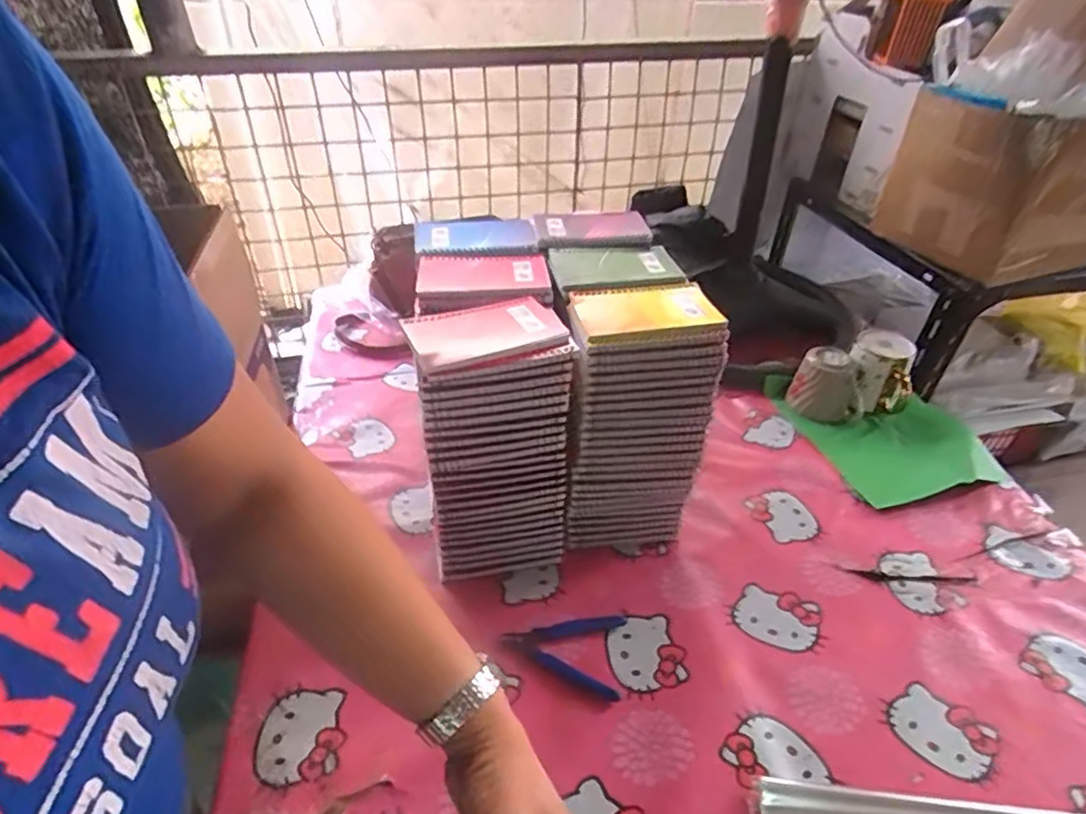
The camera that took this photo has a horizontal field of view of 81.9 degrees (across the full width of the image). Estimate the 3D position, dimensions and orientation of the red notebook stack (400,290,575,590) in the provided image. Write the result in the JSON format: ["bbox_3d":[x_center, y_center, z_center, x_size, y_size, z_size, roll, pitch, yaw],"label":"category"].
[{"bbox_3d":[-0.051,0.038,0.634,0.140,0.283,0.105,-11,39,-14],"label":"red notebook stack"}]

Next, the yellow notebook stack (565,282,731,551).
[{"bbox_3d":[0.092,0.019,0.663,0.139,0.279,0.099,-4,37,-6],"label":"yellow notebook stack"}]

